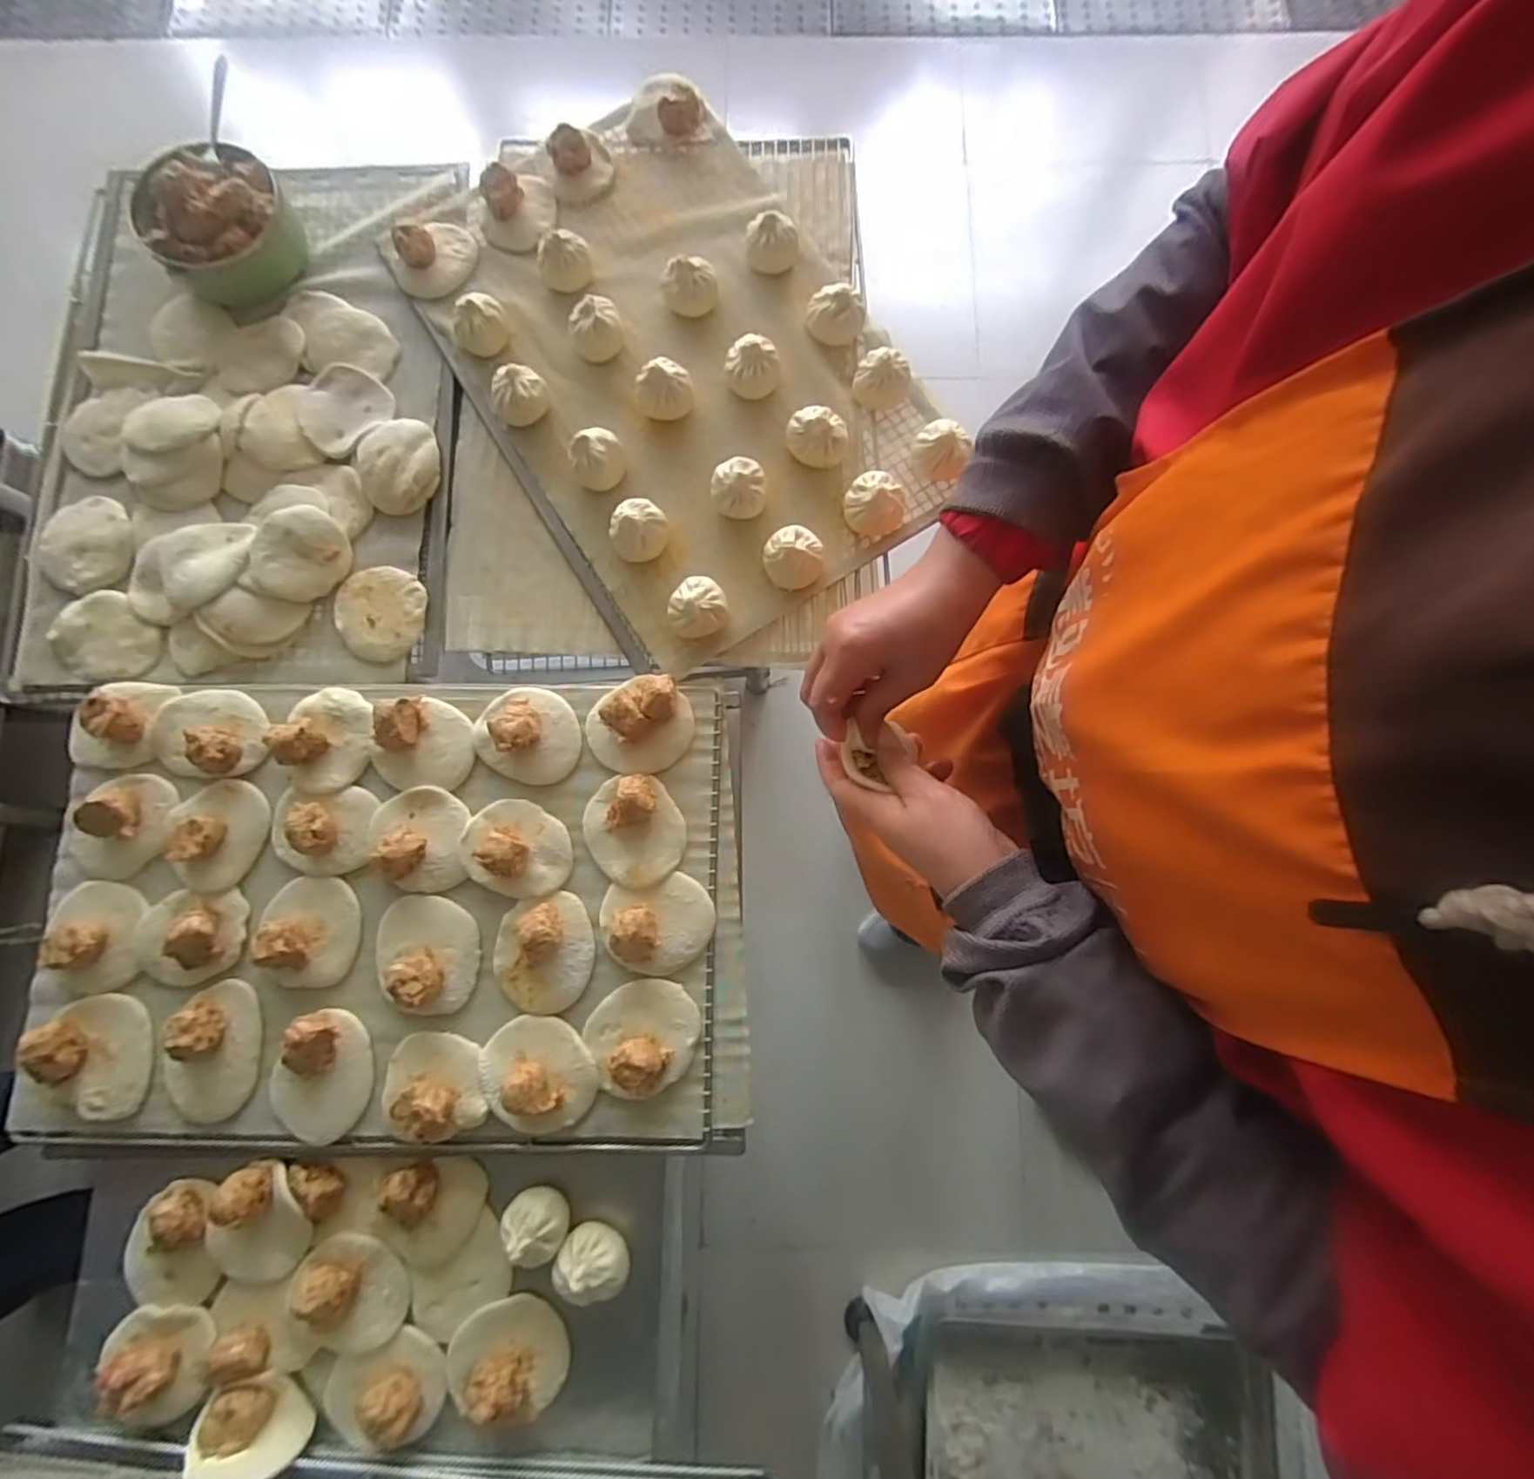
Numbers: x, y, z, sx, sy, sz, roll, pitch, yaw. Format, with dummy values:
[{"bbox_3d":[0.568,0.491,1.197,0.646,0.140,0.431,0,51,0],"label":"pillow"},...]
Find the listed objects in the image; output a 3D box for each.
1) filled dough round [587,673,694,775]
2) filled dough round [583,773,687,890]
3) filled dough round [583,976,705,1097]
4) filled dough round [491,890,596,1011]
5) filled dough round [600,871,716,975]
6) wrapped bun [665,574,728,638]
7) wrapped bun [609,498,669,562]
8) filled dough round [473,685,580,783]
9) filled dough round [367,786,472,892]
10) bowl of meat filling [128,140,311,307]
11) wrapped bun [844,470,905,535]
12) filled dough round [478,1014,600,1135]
[{"bbox_3d":[-0.116,-0.016,0.598,0.098,0.031,0.088,-14,79,-2],"label":"filled dough round"},{"bbox_3d":[-0.119,0.077,0.581,0.086,0.029,0.093,0,79,0],"label":"filled dough round"},{"bbox_3d":[-0.104,0.246,0.553,0.093,0.032,0.084,-25,80,-4],"label":"filled dough round"},{"bbox_3d":[-0.192,0.181,0.565,0.085,0.036,0.098,-5,79,-1],"label":"filled dough round"},{"bbox_3d":[-0.095,0.158,0.569,0.095,0.038,0.078,-12,79,-2],"label":"filled dough round"},{"bbox_3d":[-0.065,-0.124,0.622,0.054,0.034,0.045,-10,79,-2],"label":"wrapped bun"},{"bbox_3d":[-0.121,-0.199,0.634,0.057,0.044,0.056,0,79,0],"label":"wrapped bun"},{"bbox_3d":[-0.217,-0.008,0.596,0.097,0.034,0.084,25,80,5],"label":"filled dough round"},{"bbox_3d":[-0.310,0.085,0.582,0.083,0.027,0.089,0,79,0],"label":"filled dough round"},{"bbox_3d":[-0.564,-0.530,0.692,0.127,0.077,0.145,42,82,8],"label":"bowl of meat filling"},{"bbox_3d":[0.104,-0.226,0.641,0.057,0.034,0.050,0,79,0],"label":"wrapped bun"},{"bbox_3d":[-0.192,0.275,0.543,0.087,0.040,0.091,0,79,0],"label":"filled dough round"}]

